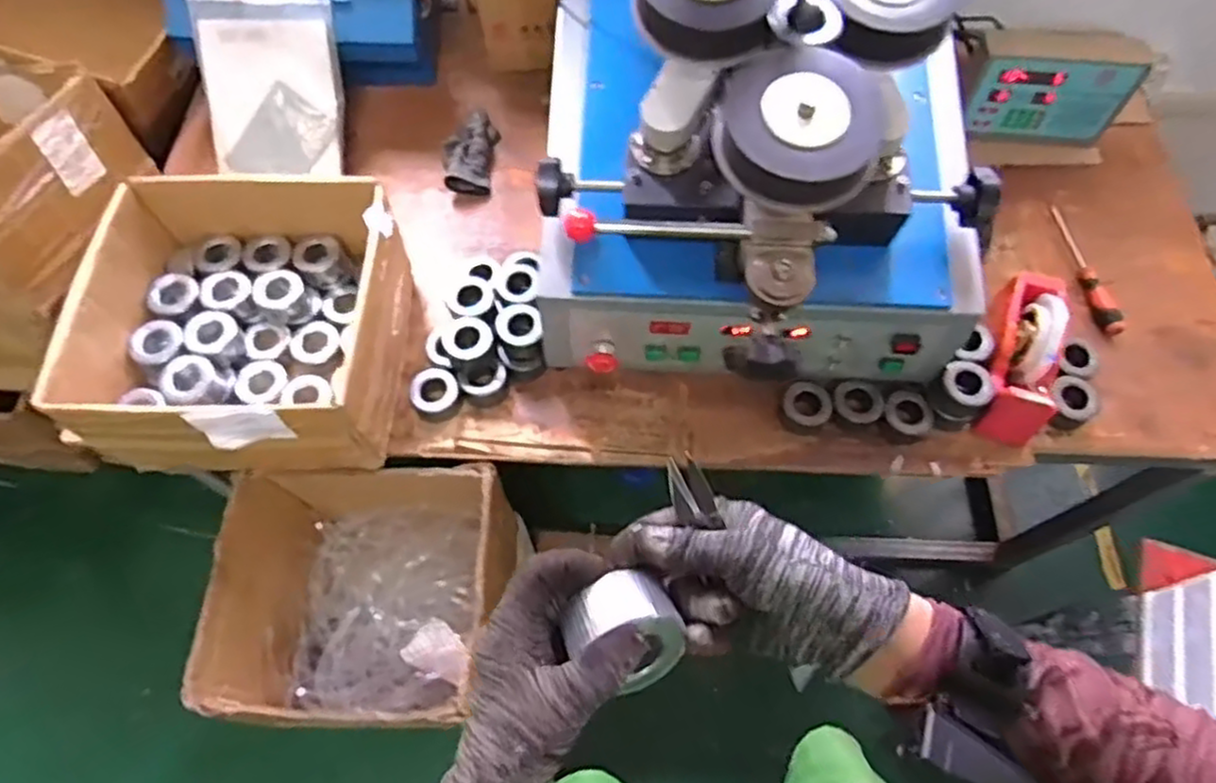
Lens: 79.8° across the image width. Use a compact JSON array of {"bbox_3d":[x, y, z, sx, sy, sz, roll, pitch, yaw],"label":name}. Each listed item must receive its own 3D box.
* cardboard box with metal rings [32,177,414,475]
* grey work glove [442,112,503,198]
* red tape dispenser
[{"bbox_3d":[-0.432,-0.092,0.893,0.329,0.152,0.353,0,64,0],"label":"cardboard box with metal rings"},{"bbox_3d":[-0.211,-0.368,1.113,0.073,0.033,0.141,5,64,2],"label":"grey work glove"},{"bbox_3d":[0.513,-0.048,0.907,0.070,0.105,0.205,15,65,7],"label":"red tape dispenser"}]

